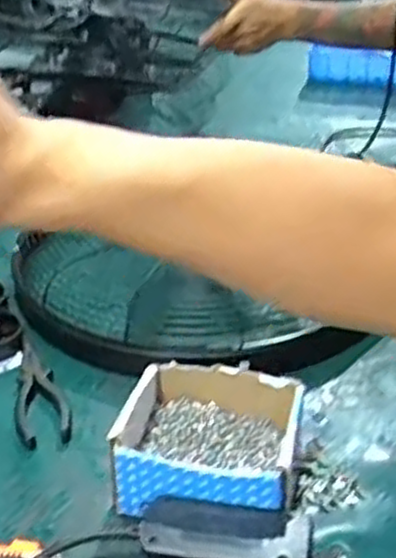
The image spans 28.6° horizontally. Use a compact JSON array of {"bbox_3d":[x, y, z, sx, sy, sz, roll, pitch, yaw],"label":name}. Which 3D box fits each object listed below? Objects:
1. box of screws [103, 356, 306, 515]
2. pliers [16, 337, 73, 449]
[{"bbox_3d":[0.009,0.133,0.615,0.139,0.061,0.130,7,33,11],"label":"box of screws"},{"bbox_3d":[-0.147,0.100,0.734,0.047,0.010,0.157,-6,33,-10],"label":"pliers"}]

